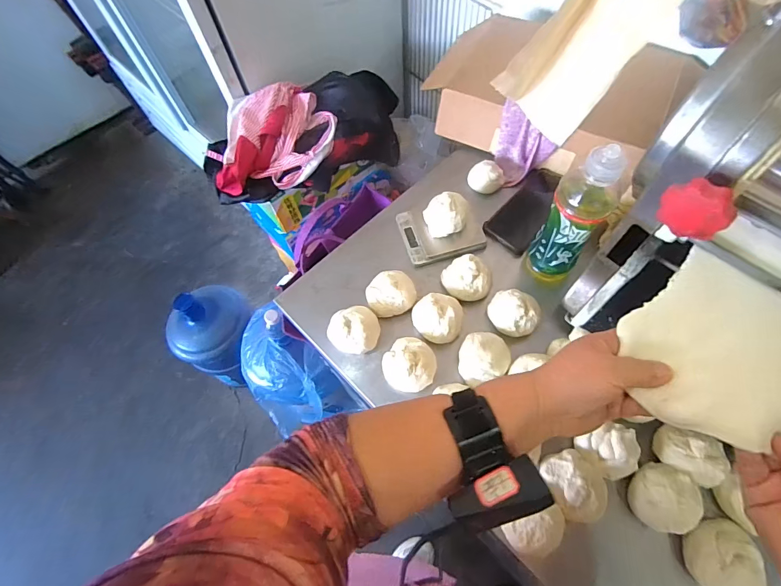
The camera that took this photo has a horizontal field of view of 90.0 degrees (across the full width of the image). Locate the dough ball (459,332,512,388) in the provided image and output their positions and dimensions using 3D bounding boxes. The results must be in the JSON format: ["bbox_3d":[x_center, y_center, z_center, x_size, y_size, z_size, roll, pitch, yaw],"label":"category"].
[{"bbox_3d":[0.127,0.091,0.533,0.074,0.039,0.070,-1,63,2],"label":"dough ball"}]

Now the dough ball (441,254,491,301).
[{"bbox_3d":[0.117,-0.022,0.584,0.068,0.046,0.069,-1,63,2],"label":"dough ball"}]

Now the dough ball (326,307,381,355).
[{"bbox_3d":[-0.050,0.056,0.557,0.073,0.051,0.059,-18,64,-7],"label":"dough ball"}]

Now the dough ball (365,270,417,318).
[{"bbox_3d":[0.002,0.003,0.581,0.074,0.047,0.062,-5,63,0],"label":"dough ball"}]

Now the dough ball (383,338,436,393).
[{"bbox_3d":[0.027,0.098,0.529,0.068,0.038,0.067,-1,63,2],"label":"dough ball"}]

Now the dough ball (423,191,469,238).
[{"bbox_3d":[0.087,-0.119,0.622,0.068,0.070,0.056,8,63,7],"label":"dough ball"}]

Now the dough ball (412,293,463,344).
[{"bbox_3d":[0.069,0.035,0.562,0.070,0.041,0.066,-1,63,2],"label":"dough ball"}]

